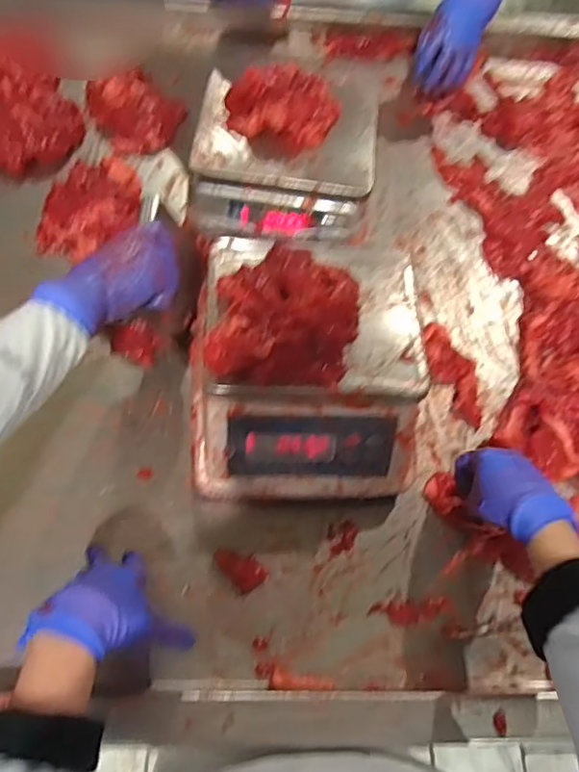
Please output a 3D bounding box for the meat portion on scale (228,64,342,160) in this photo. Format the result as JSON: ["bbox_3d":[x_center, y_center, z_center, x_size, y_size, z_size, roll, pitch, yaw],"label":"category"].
[{"bbox_3d":[-0.013,-0.343,0.685,0.129,0.047,0.093,27,67,9],"label":"meat portion on scale"}]

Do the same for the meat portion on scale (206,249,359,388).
[{"bbox_3d":[-0.003,-0.069,0.510,0.128,0.045,0.131,8,65,0],"label":"meat portion on scale"}]

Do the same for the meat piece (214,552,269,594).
[{"bbox_3d":[-0.049,0.183,0.572,0.034,0.010,0.053,-39,73,-18],"label":"meat piece"}]

